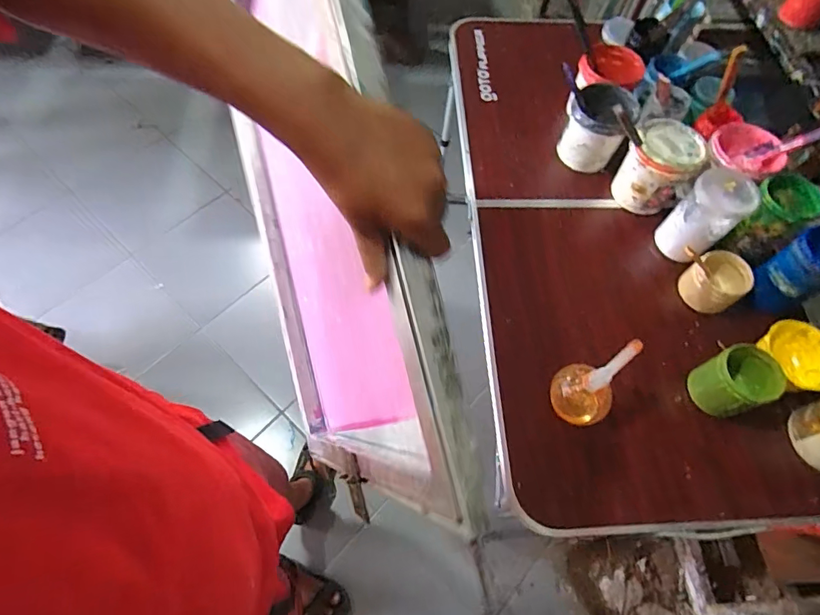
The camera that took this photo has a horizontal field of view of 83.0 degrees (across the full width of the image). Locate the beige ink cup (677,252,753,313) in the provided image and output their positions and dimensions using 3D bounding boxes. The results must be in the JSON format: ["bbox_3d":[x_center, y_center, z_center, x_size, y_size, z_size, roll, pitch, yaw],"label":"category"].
[{"bbox_3d":[0.538,-0.046,0.821,0.087,0.072,0.090,1,63,-2],"label":"beige ink cup"}]

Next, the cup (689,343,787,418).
[{"bbox_3d":[0.501,0.114,0.716,0.086,0.092,0.087,1,63,-2],"label":"cup"}]

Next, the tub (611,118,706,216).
[{"bbox_3d":[0.466,-0.266,0.884,0.119,0.133,0.117,1,63,-2],"label":"tub"}]

